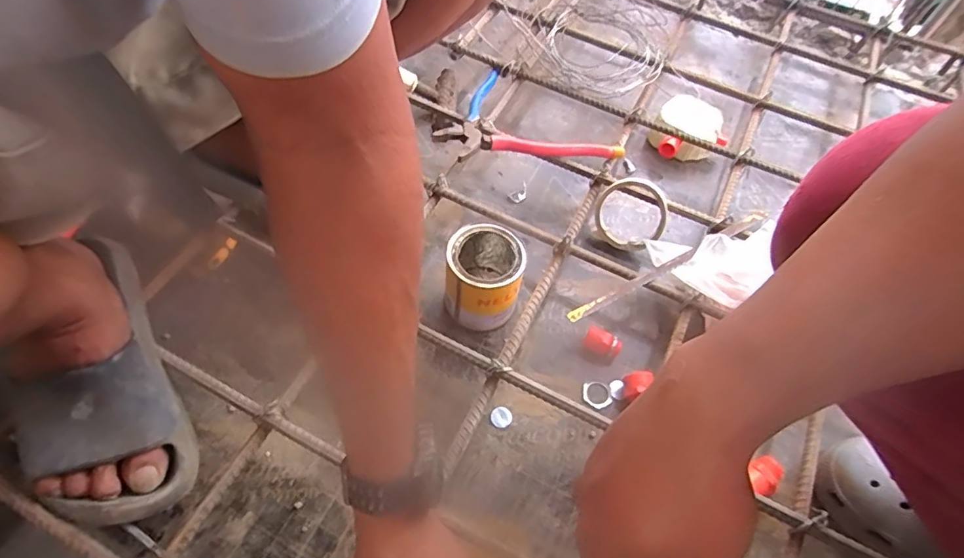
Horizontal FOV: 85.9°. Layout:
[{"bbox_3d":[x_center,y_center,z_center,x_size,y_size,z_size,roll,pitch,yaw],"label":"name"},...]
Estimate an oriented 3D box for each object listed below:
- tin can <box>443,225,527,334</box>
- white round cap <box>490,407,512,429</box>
[{"bbox_3d":[0.002,0.001,0.580,0.080,0.108,0.088,2,59,-3],"label":"tin can"},{"bbox_3d":[0.020,0.145,0.547,0.020,0.004,0.022,2,59,-3],"label":"white round cap"}]

